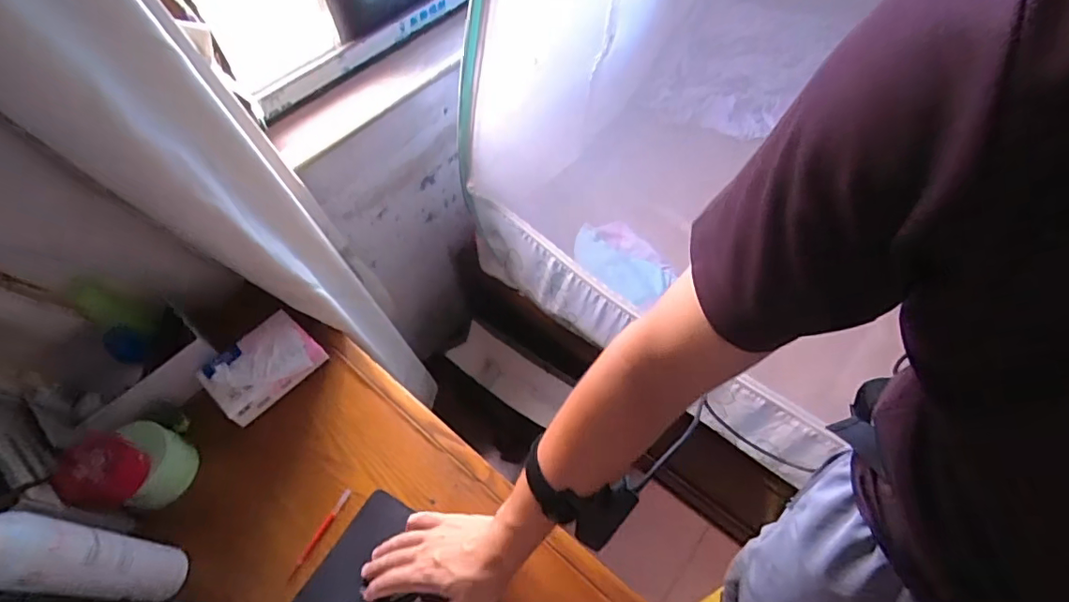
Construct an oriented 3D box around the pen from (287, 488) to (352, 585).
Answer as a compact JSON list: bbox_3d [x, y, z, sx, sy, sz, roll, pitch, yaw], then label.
[{"bbox_3d":[-0.246,0.265,0.597,0.009,0.005,0.107,24,61,18],"label":"pen"}]

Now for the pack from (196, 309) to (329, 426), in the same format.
[{"bbox_3d":[-0.355,0.086,0.684,0.097,0.049,0.134,35,65,23],"label":"pack"}]

